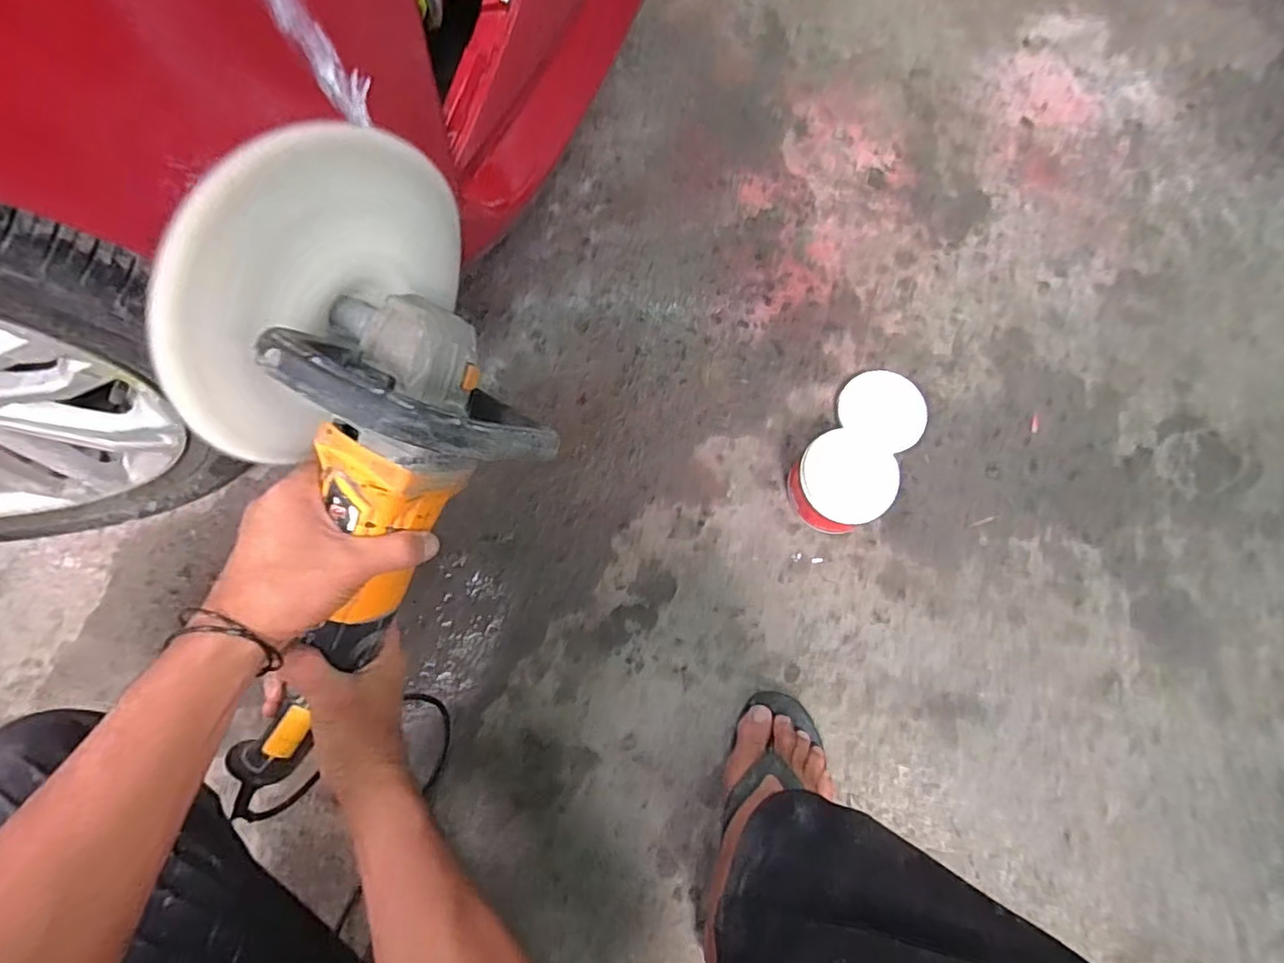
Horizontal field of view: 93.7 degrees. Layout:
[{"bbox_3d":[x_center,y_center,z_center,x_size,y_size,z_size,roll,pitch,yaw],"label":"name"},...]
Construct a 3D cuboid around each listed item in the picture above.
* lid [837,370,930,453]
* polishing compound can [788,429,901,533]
[{"bbox_3d":[0.305,-0.093,0.761,0.104,0.019,0.098,-1,78,3],"label":"lid"},{"bbox_3d":[0.231,0.005,0.709,0.110,0.077,0.115,23,77,6],"label":"polishing compound can"}]

